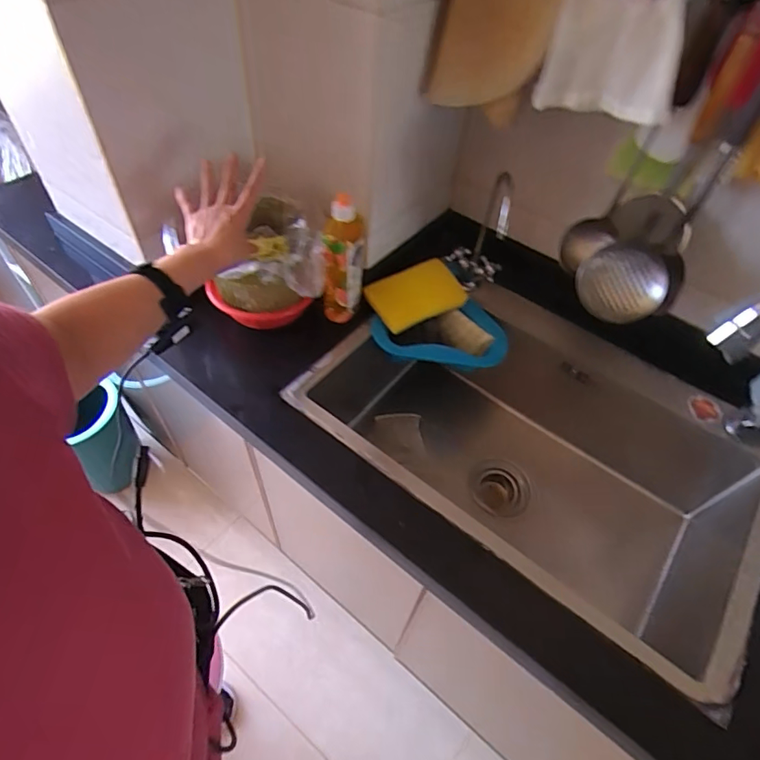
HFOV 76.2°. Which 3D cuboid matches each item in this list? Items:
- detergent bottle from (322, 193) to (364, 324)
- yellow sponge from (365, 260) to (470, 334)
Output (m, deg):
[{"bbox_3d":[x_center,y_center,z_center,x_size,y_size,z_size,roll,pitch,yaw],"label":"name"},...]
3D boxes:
[{"bbox_3d":[-0.058,-0.197,0.767,0.062,0.203,0.101,2,54,0],"label":"detergent bottle"},{"bbox_3d":[0.061,-0.148,0.822,0.151,0.023,0.099,-27,72,-12],"label":"yellow sponge"}]

